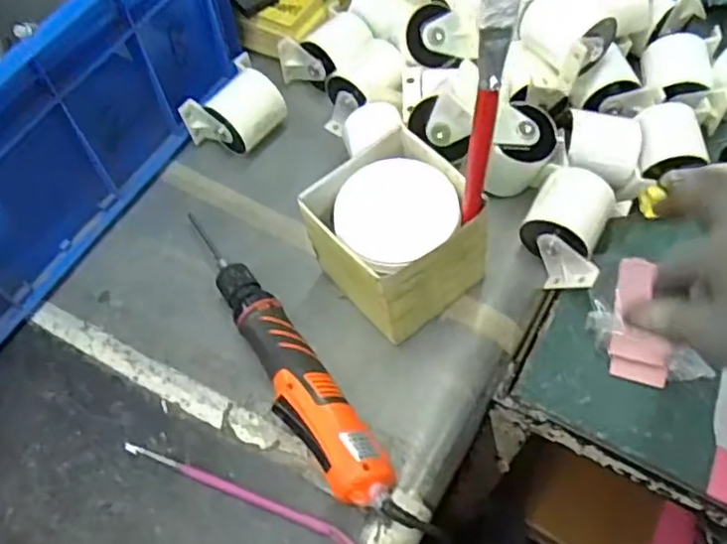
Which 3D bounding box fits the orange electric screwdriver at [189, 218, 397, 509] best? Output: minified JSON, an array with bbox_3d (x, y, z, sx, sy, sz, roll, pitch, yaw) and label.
[{"bbox_3d":[-0.069,0.055,0.516,0.048,0.039,0.290,-30,63,-13],"label":"orange electric screwdriver"}]

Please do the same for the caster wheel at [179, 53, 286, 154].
[{"bbox_3d":[-0.125,-0.165,0.661,0.075,0.050,0.098,37,69,22],"label":"caster wheel"}]

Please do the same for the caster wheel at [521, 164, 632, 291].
[{"bbox_3d":[0.179,-0.041,0.555,0.073,0.056,0.091,23,64,16],"label":"caster wheel"}]

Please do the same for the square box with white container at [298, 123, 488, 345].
[{"bbox_3d":[0.029,-0.026,0.525,0.122,0.098,0.123,-37,65,-16],"label":"square box with white container"}]

